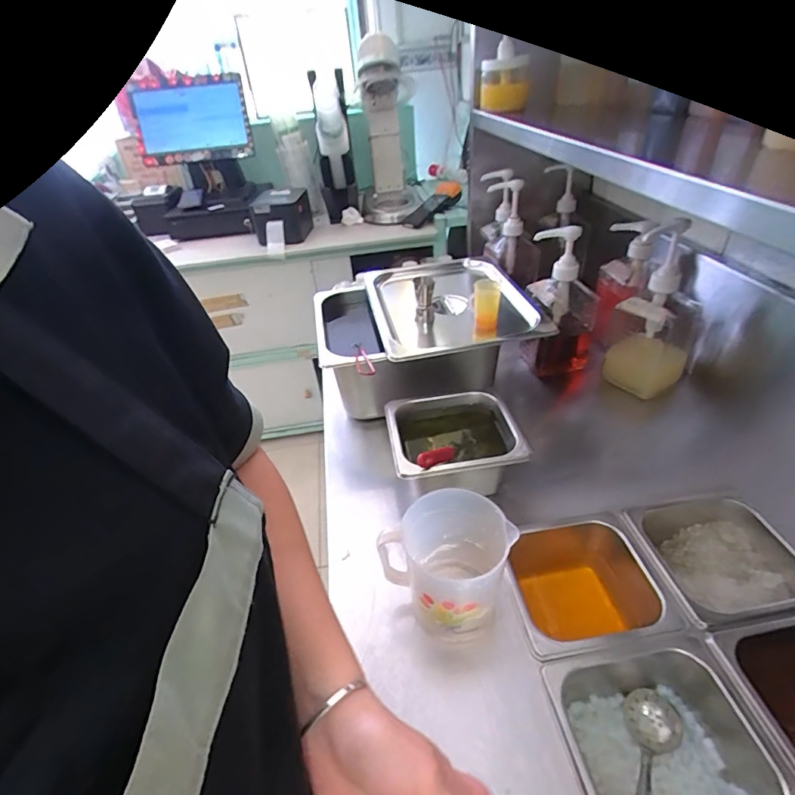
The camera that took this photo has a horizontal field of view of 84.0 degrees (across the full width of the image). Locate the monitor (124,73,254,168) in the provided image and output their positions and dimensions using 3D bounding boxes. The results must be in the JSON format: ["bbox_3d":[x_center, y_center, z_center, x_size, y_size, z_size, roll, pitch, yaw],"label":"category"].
[{"bbox_3d":[-0.637,-0.864,1.372,0.344,0.237,0.041,-4,6,1],"label":"monitor"}]

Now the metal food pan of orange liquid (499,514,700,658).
[{"bbox_3d":[0.225,0.240,0.556,0.178,0.104,0.171,-8,39,-4],"label":"metal food pan of orange liquid"}]

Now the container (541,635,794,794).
[{"bbox_3d":[0.253,0.335,0.421,0.183,0.085,0.158,-9,39,-4],"label":"container"}]

